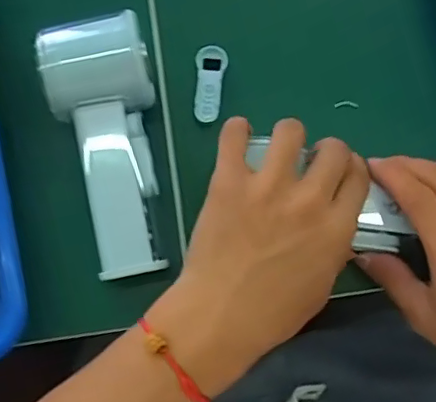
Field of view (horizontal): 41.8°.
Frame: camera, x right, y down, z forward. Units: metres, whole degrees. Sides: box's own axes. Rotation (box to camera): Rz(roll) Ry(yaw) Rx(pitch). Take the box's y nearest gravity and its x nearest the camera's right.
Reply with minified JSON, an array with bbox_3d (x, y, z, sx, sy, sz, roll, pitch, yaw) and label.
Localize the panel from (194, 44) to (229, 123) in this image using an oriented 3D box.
[{"bbox_3d":[-0.005,-0.074,0.364,0.019,0.005,0.050,4,78,2],"label":"panel"}]

